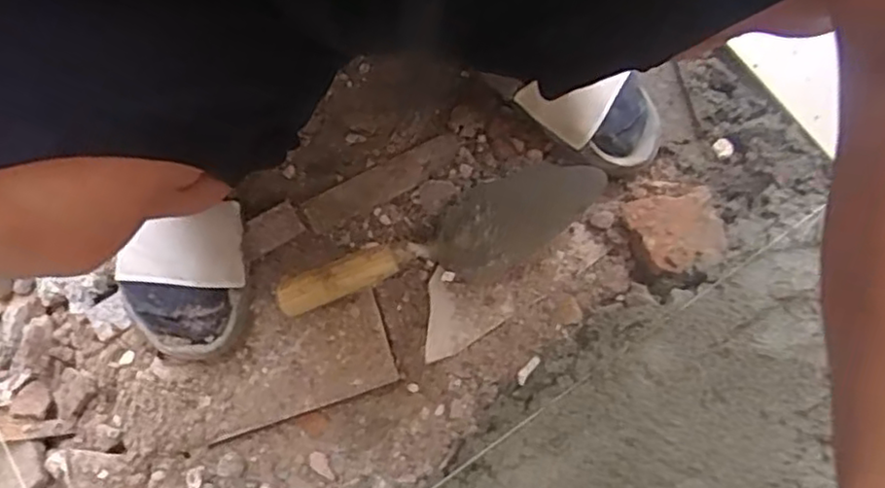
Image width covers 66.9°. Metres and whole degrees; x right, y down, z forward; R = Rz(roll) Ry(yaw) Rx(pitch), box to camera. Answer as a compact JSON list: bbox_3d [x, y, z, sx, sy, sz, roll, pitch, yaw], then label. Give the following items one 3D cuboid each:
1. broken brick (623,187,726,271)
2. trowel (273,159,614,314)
[{"bbox_3d":[0.215,-0.014,0.615,0.077,0.025,0.073,-22,76,-4],"label":"broken brick"},{"bbox_3d":[0.001,0.006,0.597,0.291,0.055,0.086,-28,77,-5],"label":"trowel"}]

